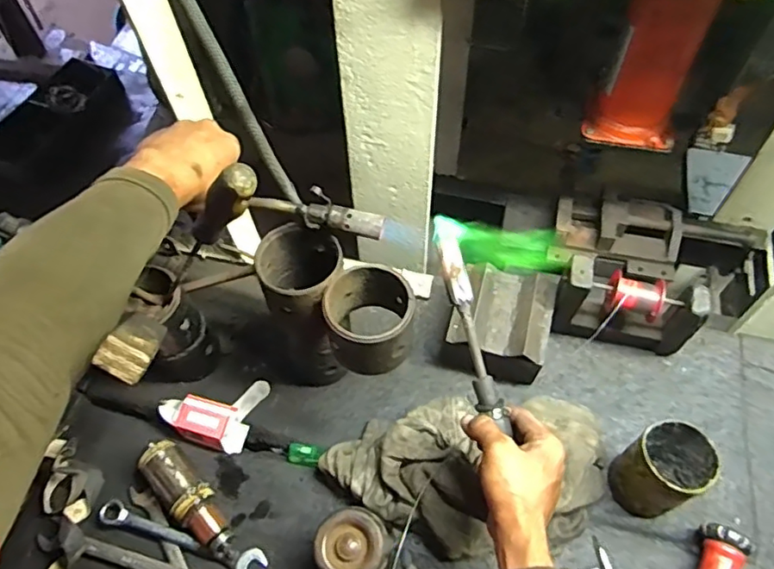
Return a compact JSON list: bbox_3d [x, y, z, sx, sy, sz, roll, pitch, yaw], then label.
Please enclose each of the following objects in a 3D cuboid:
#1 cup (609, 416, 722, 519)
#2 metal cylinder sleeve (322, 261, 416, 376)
[{"bbox_3d":[0.295,0.201,0.622,0.075,0.103,0.074,-1,57,1],"label":"cup"},{"bbox_3d":[-0.016,0.036,0.583,0.090,0.077,0.094,-13,58,-7],"label":"metal cylinder sleeve"}]

